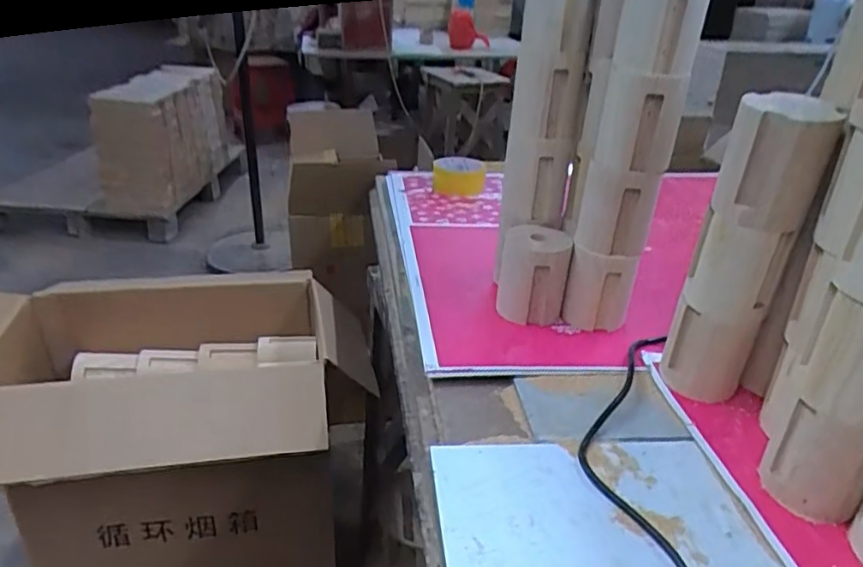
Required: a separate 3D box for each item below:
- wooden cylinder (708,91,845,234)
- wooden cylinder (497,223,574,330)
[{"bbox_3d":[0.308,-0.113,0.566,0.085,0.104,0.089,16,31,26],"label":"wooden cylinder"},{"bbox_3d":[0.125,-0.012,0.773,0.084,0.109,0.073,7,28,9],"label":"wooden cylinder"}]

